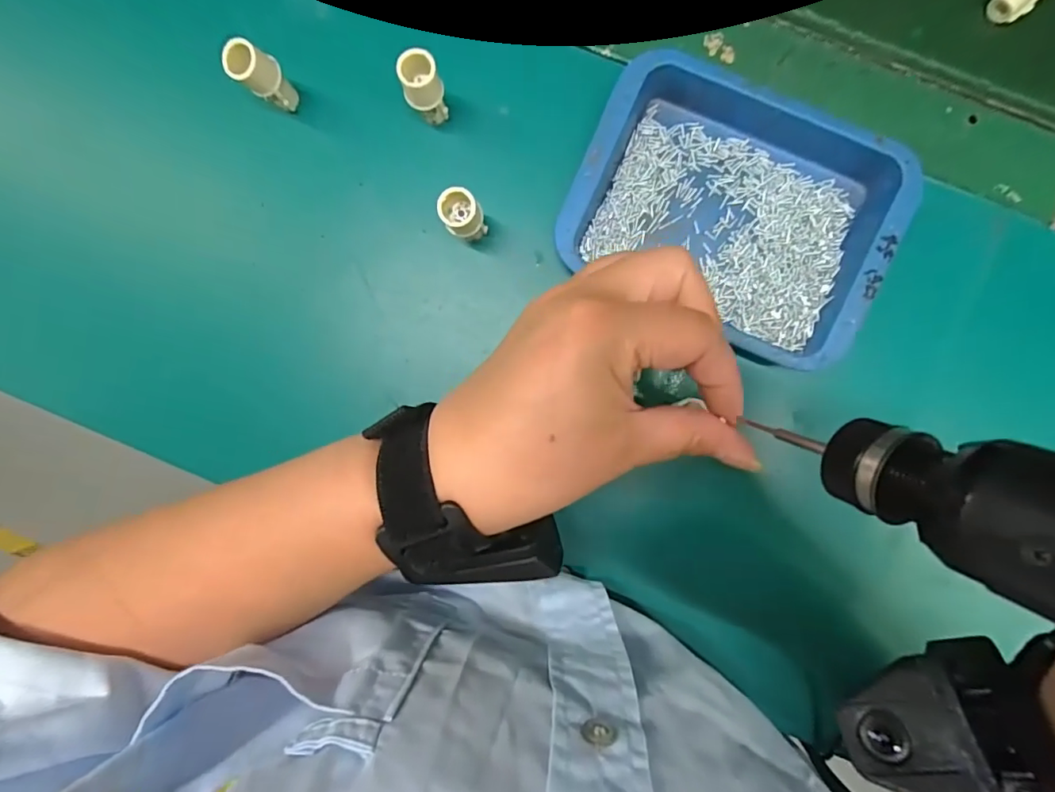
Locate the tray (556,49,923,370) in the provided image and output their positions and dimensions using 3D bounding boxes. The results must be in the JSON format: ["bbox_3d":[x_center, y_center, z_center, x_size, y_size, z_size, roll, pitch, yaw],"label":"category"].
[{"bbox_3d":[0.105,-0.097,0.261,0.156,0.027,0.126,22,89,2],"label":"tray"}]

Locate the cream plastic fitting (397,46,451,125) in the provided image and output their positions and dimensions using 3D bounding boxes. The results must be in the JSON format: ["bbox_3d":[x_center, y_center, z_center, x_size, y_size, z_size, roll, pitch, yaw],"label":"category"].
[{"bbox_3d":[-0.053,-0.156,0.264,0.019,0.043,0.018,0,91,2],"label":"cream plastic fitting"}]

